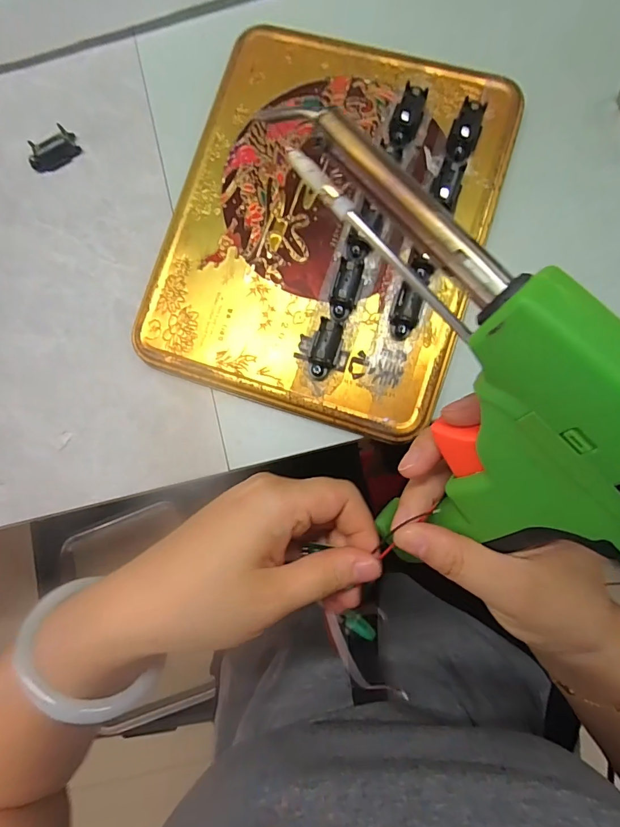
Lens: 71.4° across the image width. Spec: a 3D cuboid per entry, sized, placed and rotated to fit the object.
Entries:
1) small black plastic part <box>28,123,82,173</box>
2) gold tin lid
[{"bbox_3d":[-0.177,-0.180,0.298,0.035,0.013,0.016,-31,84,3],"label":"small black plastic part"},{"bbox_3d":[0.011,-0.117,0.271,0.187,0.019,0.232,17,88,7],"label":"gold tin lid"}]

